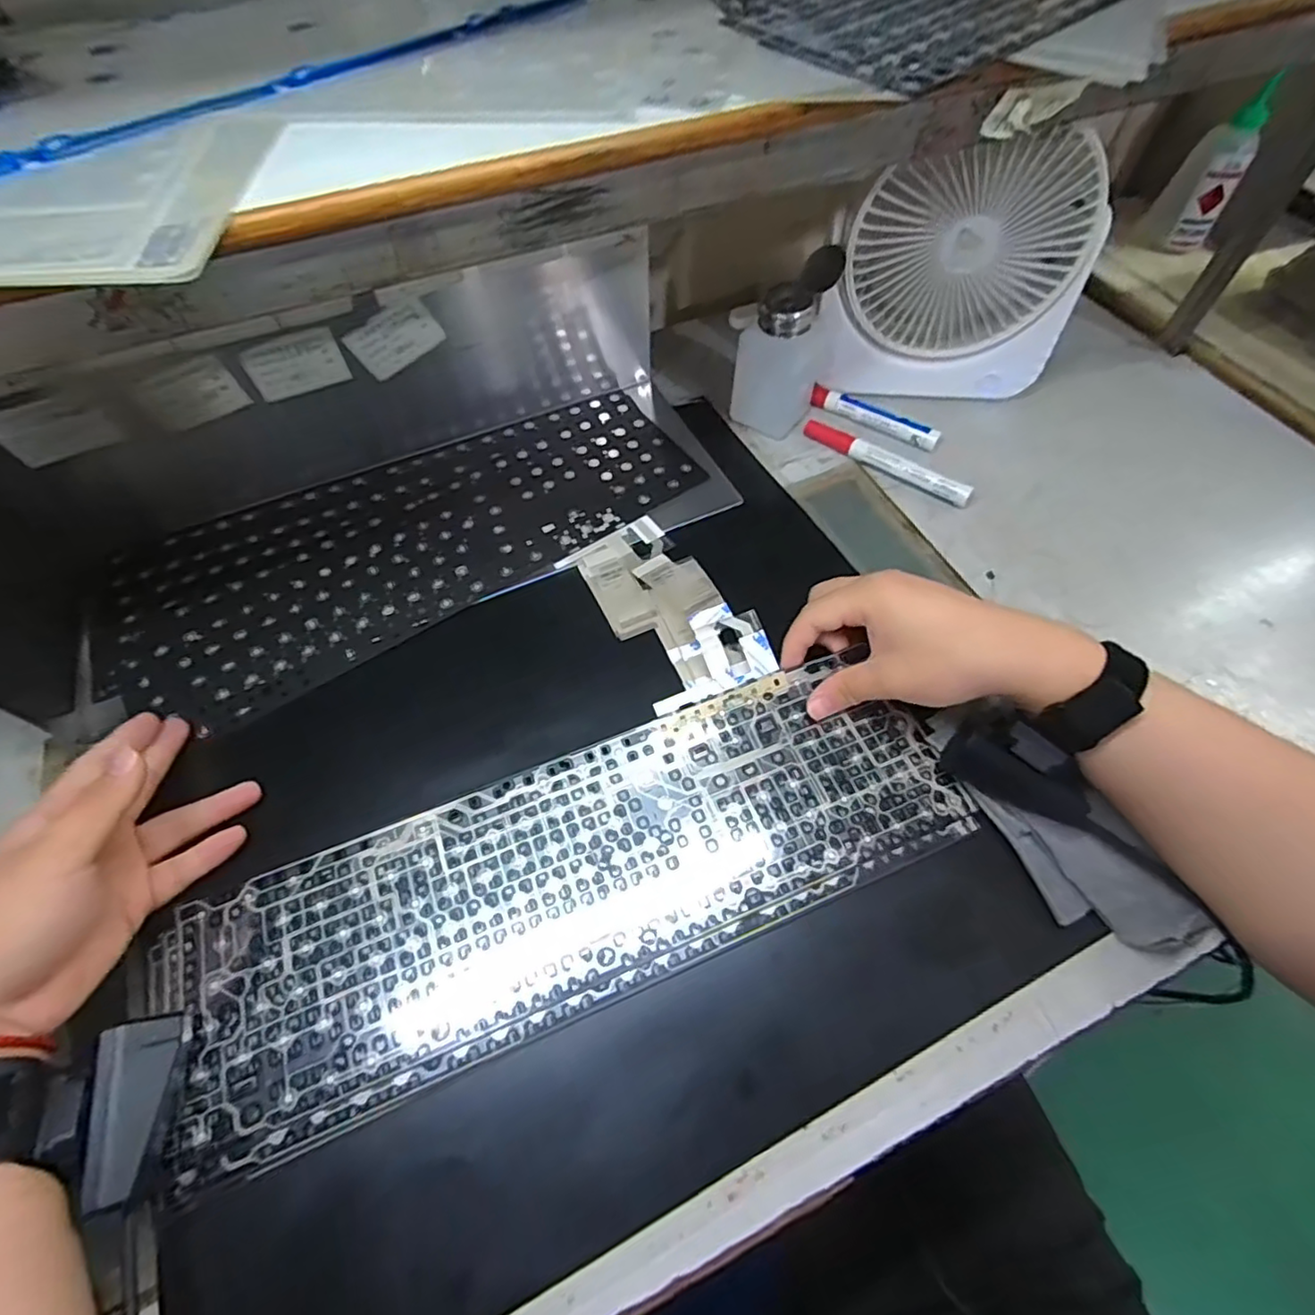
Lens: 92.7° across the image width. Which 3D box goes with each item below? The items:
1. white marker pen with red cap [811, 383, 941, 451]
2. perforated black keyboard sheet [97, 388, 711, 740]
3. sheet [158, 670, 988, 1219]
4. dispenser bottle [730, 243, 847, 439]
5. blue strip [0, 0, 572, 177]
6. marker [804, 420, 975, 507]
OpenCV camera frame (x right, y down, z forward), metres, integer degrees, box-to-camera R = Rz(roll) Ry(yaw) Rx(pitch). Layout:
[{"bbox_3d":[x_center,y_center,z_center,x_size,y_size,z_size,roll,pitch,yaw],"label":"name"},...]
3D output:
[{"bbox_3d":[0.180,-0.201,0.521,0.110,0.013,0.015,30,63,19],"label":"white marker pen with red cap"},{"bbox_3d":[-0.182,-0.094,0.472,0.422,0.007,0.175,-27,60,-13],"label":"perforated black keyboard sheet"},{"bbox_3d":[-0.040,0.116,0.344,0.416,0.006,0.128,-20,61,-10],"label":"sheet"},{"bbox_3d":[0.099,-0.243,0.492,0.049,0.118,0.068,35,65,21],"label":"dispenser bottle"},{"bbox_3d":[-0.179,-0.249,0.275,0.371,0.006,0.027,-38,64,-20],"label":"blue strip"},{"bbox_3d":[0.179,-0.157,0.498,0.142,0.018,0.014,33,64,20],"label":"marker"}]

